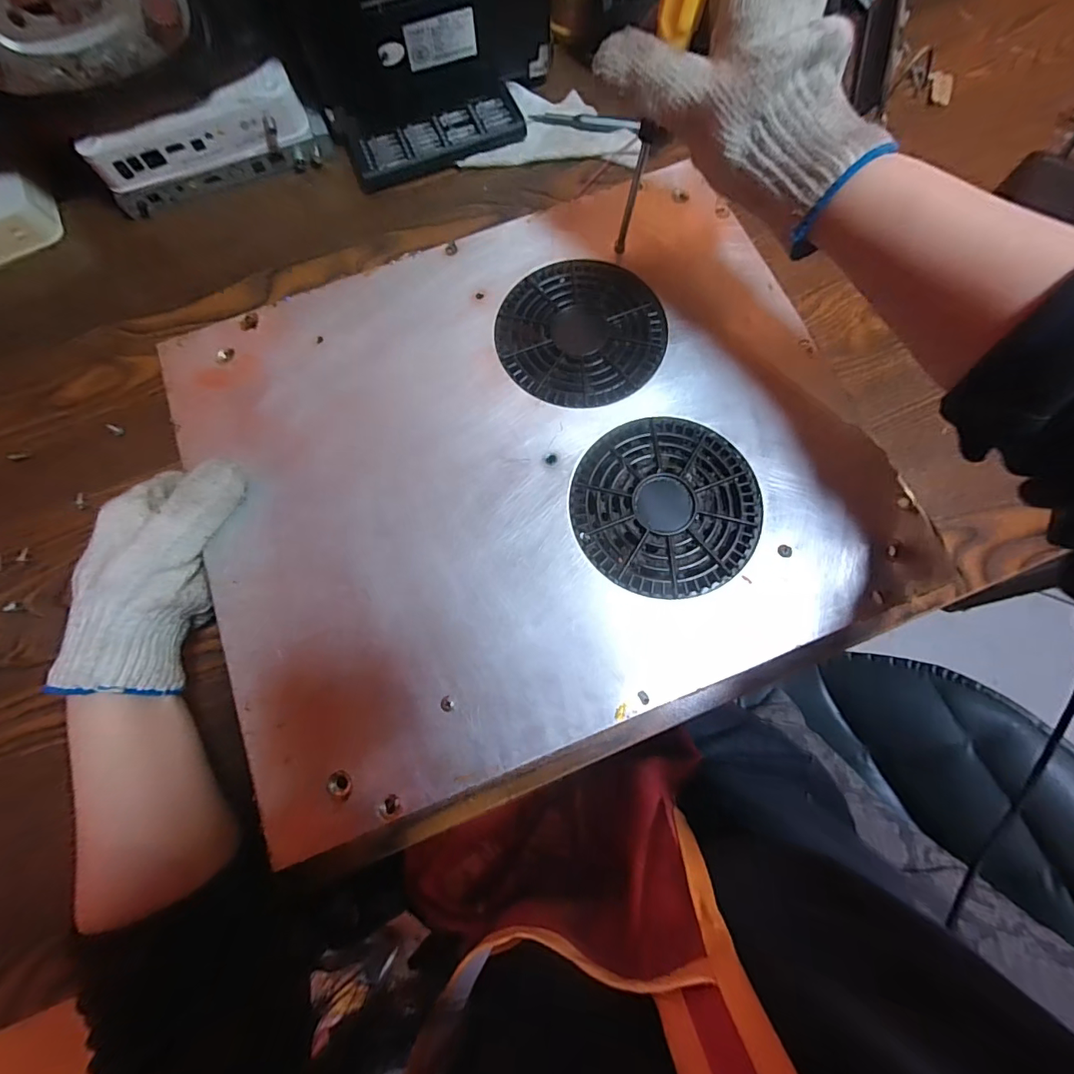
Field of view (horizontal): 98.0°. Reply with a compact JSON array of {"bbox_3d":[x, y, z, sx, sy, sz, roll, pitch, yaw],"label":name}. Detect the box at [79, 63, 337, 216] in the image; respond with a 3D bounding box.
[{"bbox_3d":[-0.277,-0.333,0.402,0.188,0.054,0.042,-31,77,-6],"label":"box"}]

